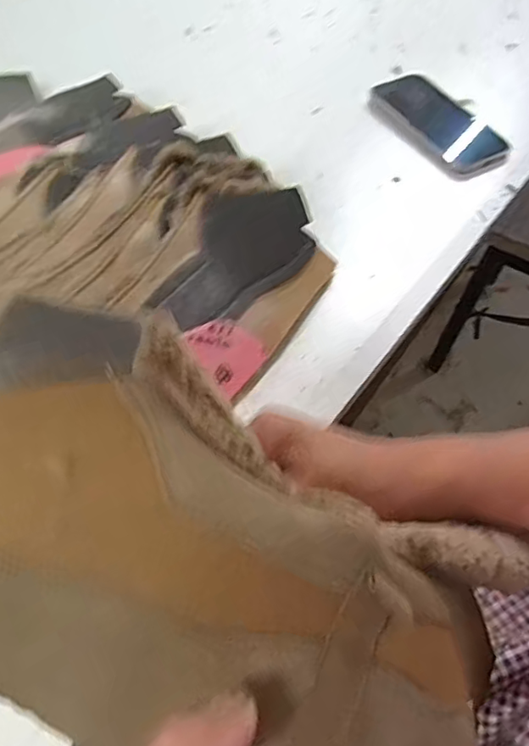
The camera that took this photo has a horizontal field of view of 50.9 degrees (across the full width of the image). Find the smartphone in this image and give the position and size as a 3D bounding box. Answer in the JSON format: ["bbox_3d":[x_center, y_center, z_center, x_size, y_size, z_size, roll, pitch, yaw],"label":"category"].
[{"bbox_3d":[0.181,-0.262,0.587,0.081,0.017,0.154,-26,62,-18],"label":"smartphone"}]

